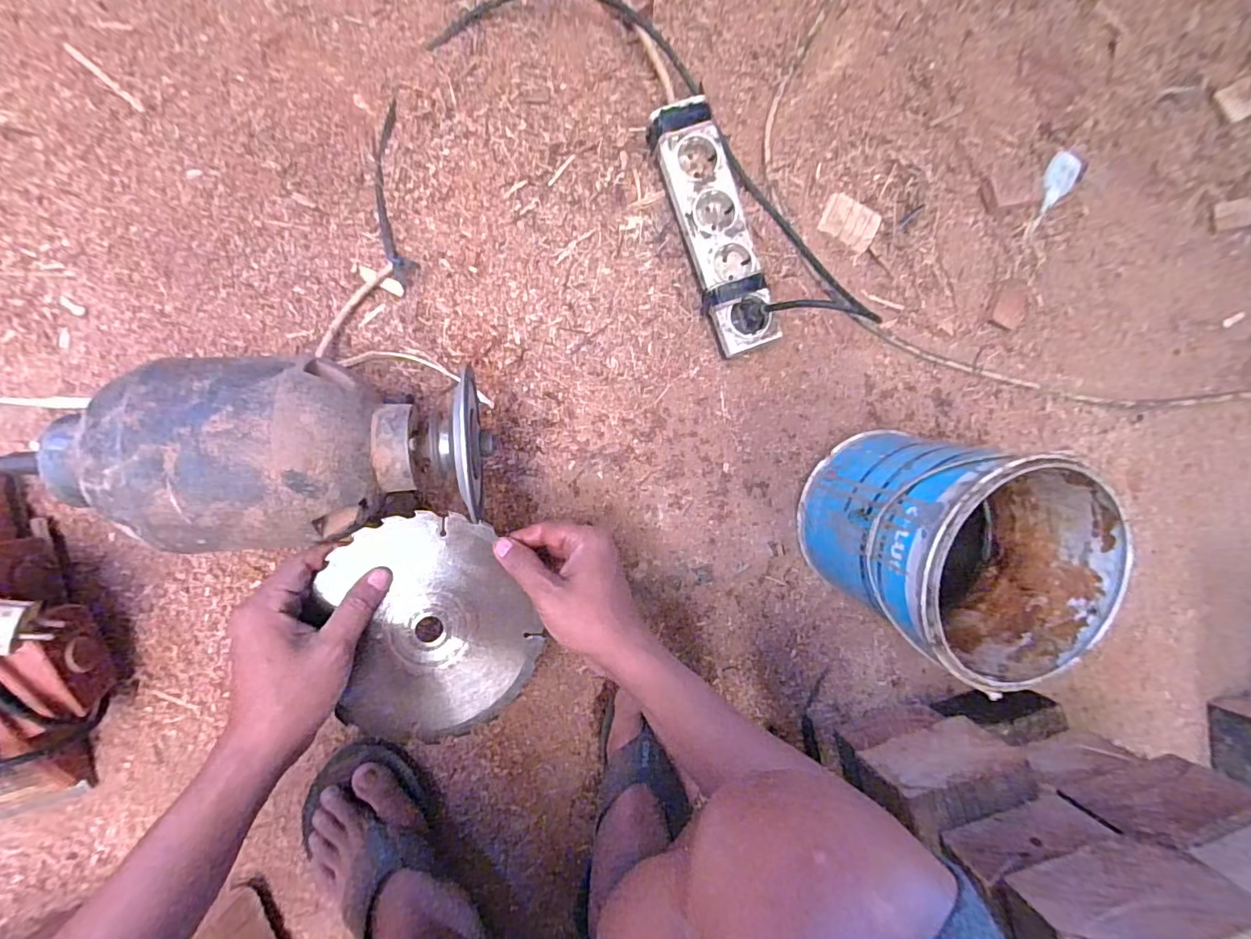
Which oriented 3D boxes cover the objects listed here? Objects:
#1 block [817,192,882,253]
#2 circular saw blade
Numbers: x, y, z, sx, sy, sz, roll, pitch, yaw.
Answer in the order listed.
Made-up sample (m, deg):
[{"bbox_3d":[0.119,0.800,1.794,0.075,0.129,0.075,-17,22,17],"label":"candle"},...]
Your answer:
[{"bbox_3d":[0.253,-0.278,0.606,0.064,0.006,0.045,31,97,-1],"label":"block"},{"bbox_3d":[-0.144,0.122,0.413,0.144,0.011,0.169,-9,94,-13],"label":"circular saw blade"}]

